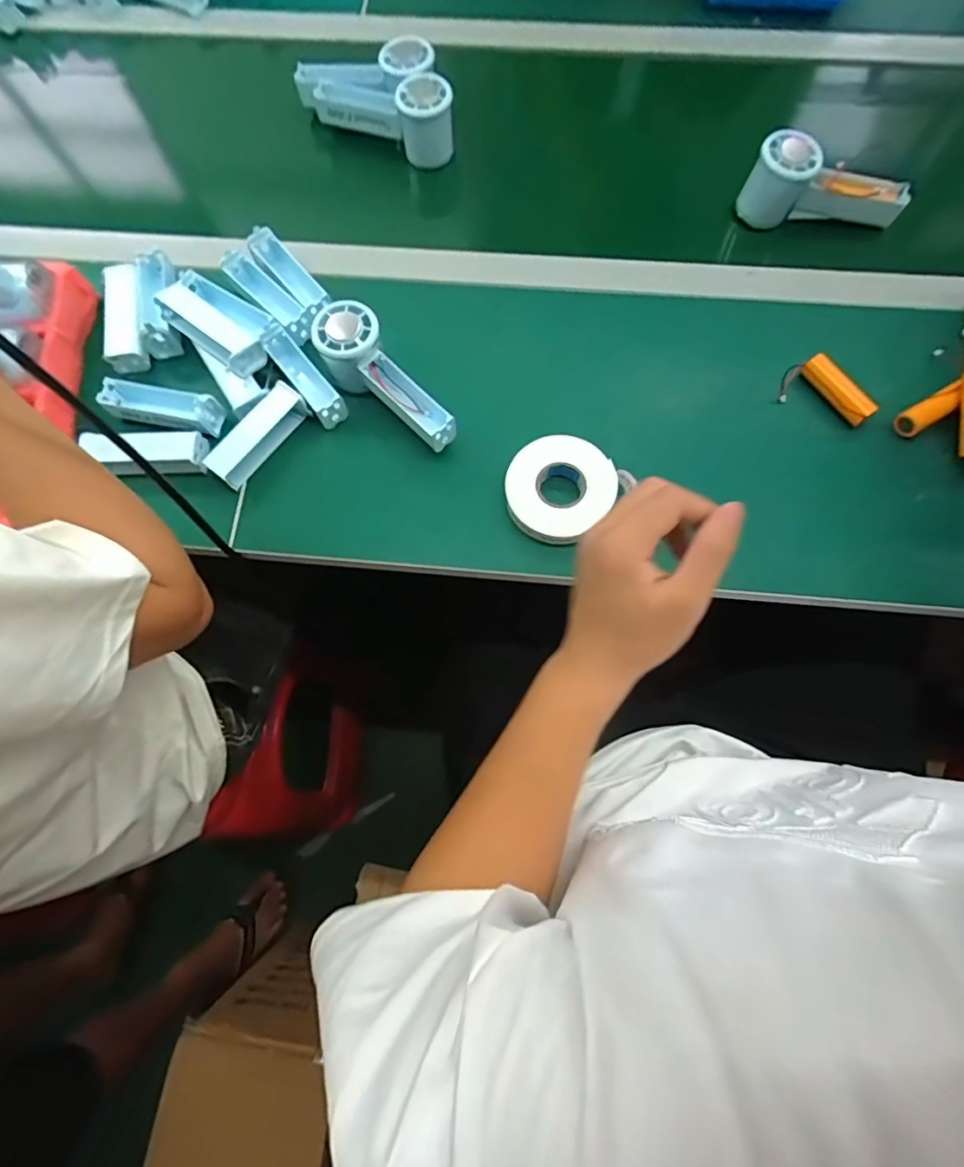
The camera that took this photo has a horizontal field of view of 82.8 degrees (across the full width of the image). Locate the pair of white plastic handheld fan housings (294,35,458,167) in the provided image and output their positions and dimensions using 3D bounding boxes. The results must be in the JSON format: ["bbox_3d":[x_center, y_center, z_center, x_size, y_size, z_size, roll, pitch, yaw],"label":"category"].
[{"bbox_3d":[-0.105,-0.528,0.588,0.187,0.064,0.077,27,76,9],"label":"pair of white plastic handheld fan housings"}]

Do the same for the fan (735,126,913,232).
[{"bbox_3d":[0.335,-0.389,0.530,0.161,0.063,0.047,5,74,4],"label":"fan"}]

